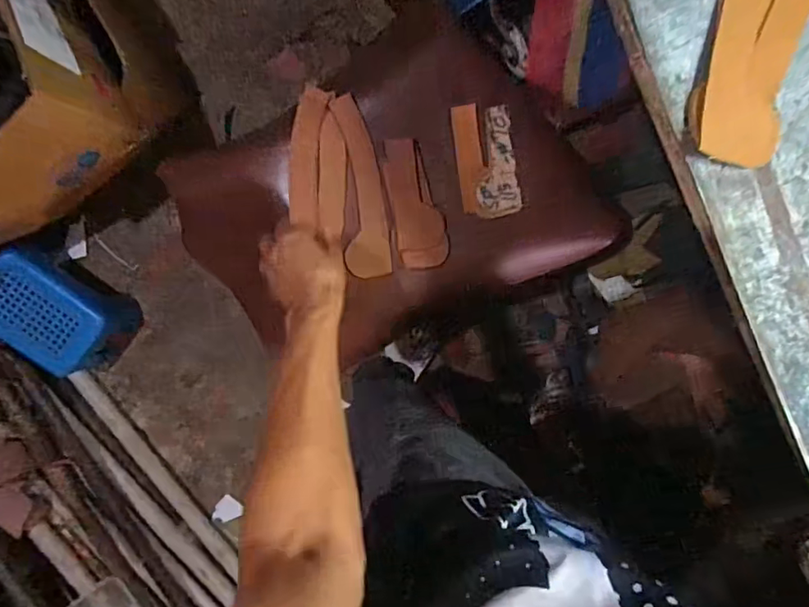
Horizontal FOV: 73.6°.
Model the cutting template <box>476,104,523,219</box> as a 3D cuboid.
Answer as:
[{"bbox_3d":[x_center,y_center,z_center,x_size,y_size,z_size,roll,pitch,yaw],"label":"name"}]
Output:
[{"bbox_3d":[0.108,-0.170,0.654,0.052,0.008,0.125,-10,99,2],"label":"cutting template"}]

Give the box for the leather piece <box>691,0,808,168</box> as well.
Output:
[{"bbox_3d":[0.258,-0.205,0.379,0.078,0.018,0.206,15,93,-8],"label":"leather piece"}]

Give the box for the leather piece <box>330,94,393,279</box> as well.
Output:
[{"bbox_3d":[-0.050,-0.137,0.647,0.050,0.005,0.208,-7,99,-5],"label":"leather piece"}]

